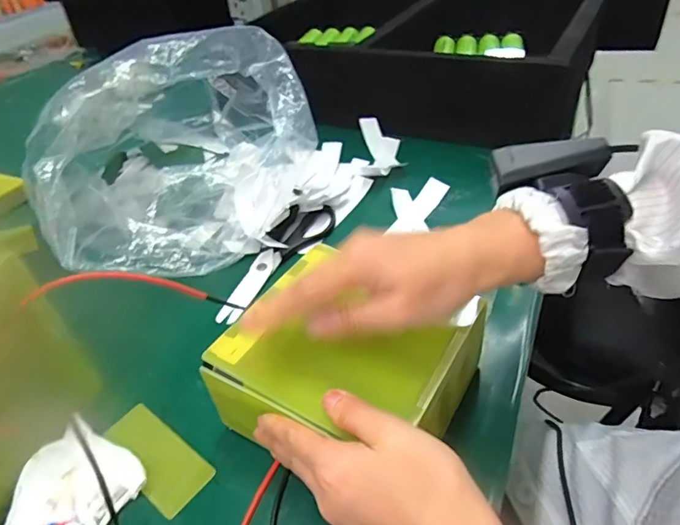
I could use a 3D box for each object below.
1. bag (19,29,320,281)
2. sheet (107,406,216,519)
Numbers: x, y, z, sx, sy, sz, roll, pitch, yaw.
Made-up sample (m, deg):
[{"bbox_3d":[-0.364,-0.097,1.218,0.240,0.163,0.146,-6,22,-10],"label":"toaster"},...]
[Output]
[{"bbox_3d":[-0.215,-0.150,0.559,0.300,0.180,0.344,-32,45,-27],"label":"bag"},{"bbox_3d":[-0.135,0.139,0.350,0.097,0.004,0.040,24,49,32],"label":"sheet"}]

